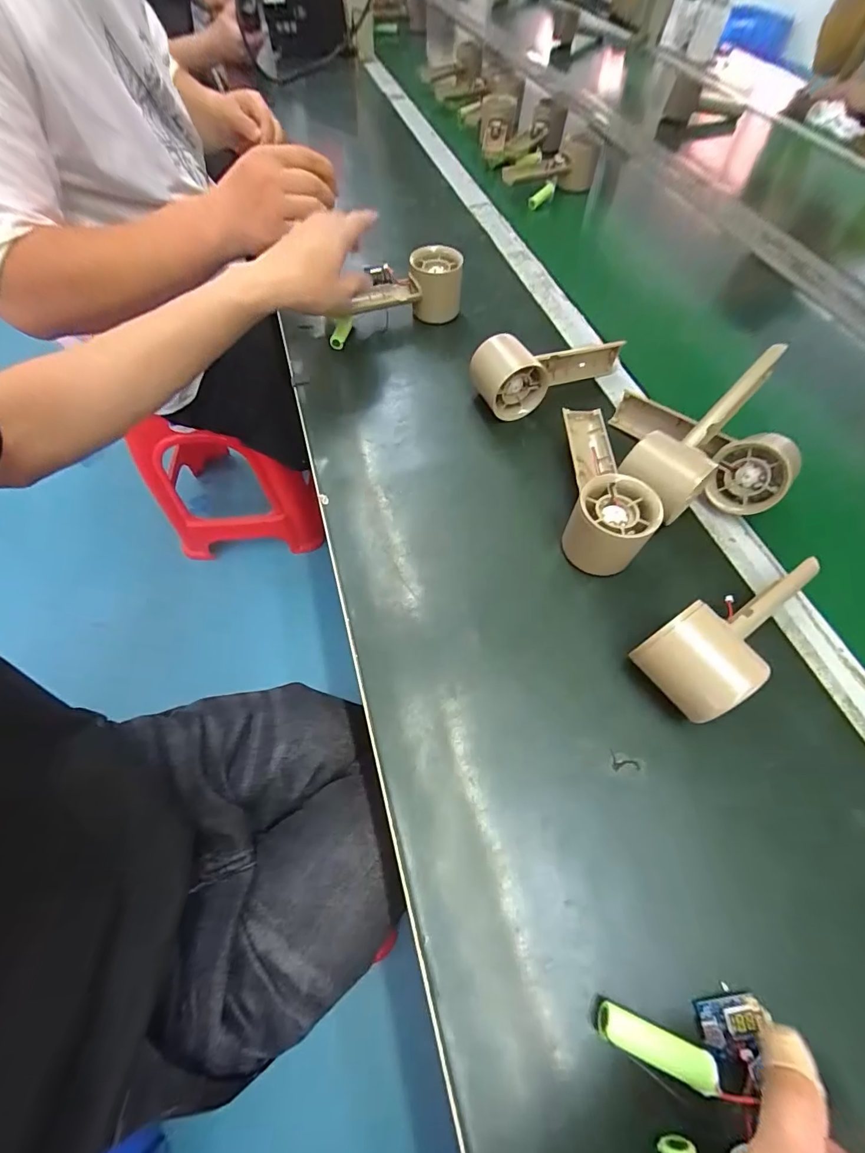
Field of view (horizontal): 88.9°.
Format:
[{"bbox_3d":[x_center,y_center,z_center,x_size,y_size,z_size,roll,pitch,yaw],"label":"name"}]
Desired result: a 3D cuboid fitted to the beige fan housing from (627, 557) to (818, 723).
[{"bbox_3d":[0.207,0.031,0.296,0.161,0.053,0.060,-30,64,-16],"label":"beige fan housing"}]

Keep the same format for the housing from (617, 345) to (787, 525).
[{"bbox_3d":[0.219,-0.115,0.360,0.056,0.052,0.151,42,84,20],"label":"housing"}]

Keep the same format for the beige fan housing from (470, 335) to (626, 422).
[{"bbox_3d":[0.114,-0.208,0.433,0.160,0.059,0.055,-26,63,-15],"label":"beige fan housing"}]

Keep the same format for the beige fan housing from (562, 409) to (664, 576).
[{"bbox_3d":[0.131,-0.080,0.358,0.062,0.059,0.162,5,60,2],"label":"beige fan housing"}]

